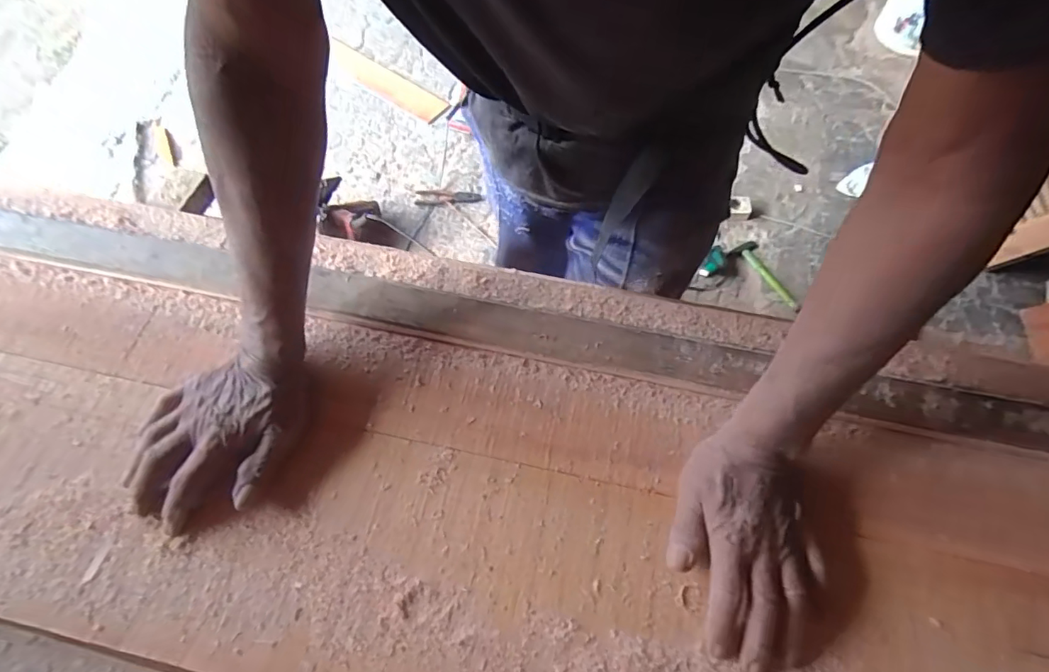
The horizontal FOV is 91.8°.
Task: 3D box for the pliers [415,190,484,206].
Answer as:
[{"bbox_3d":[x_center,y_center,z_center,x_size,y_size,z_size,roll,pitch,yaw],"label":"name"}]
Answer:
[{"bbox_3d":[-0.230,-0.421,1.547,0.206,0.022,0.062,6,66,3],"label":"pliers"}]

